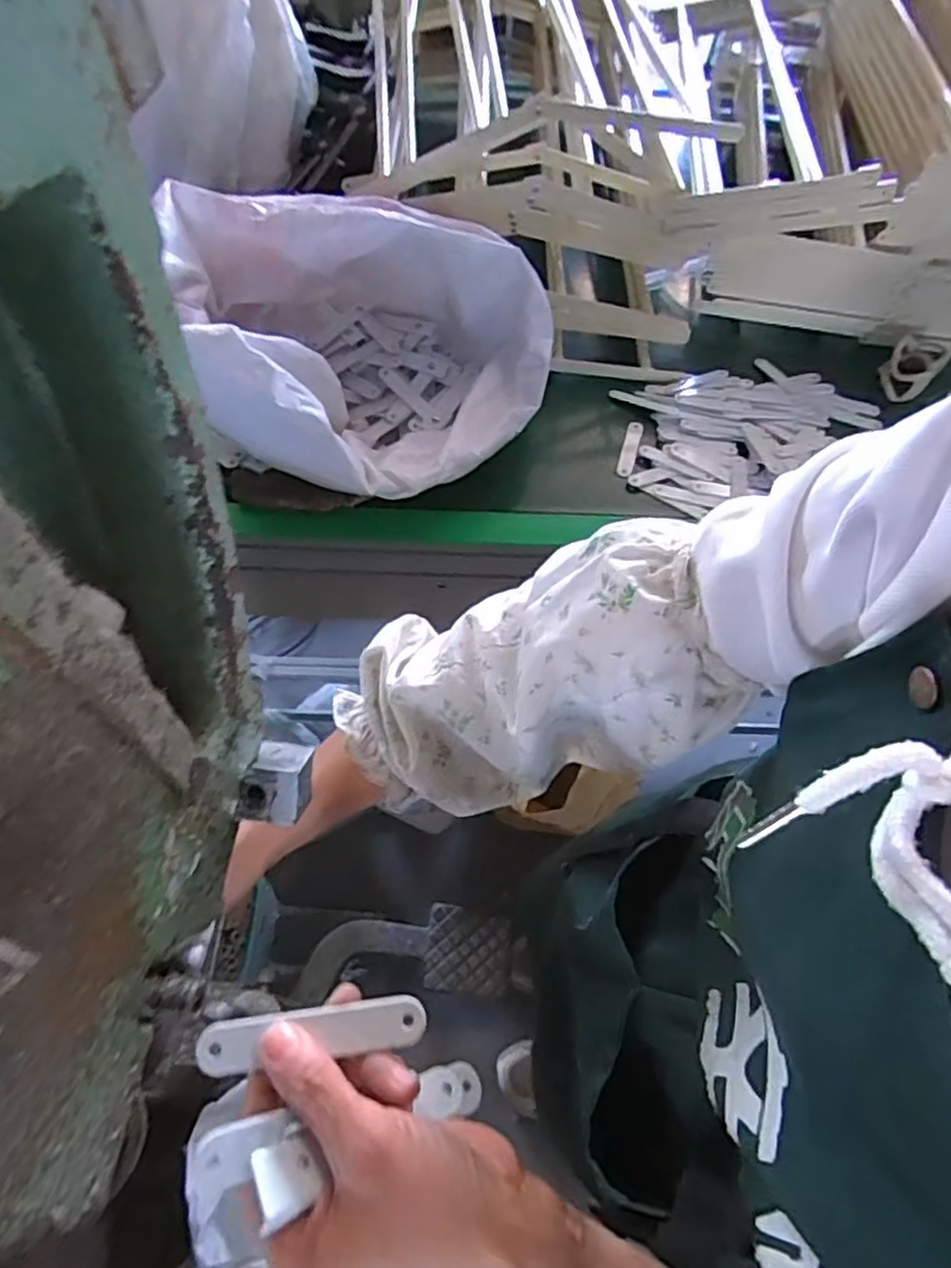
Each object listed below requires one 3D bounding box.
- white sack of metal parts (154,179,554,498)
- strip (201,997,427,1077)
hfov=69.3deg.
[{"bbox_3d":[-0.108,-0.281,0.683,0.340,0.192,0.293,10,60,4],"label":"white sack of metal parts"},{"bbox_3d":[-0.065,0.161,0.278,0.088,0.004,0.018,-3,59,-9],"label":"strip"}]

